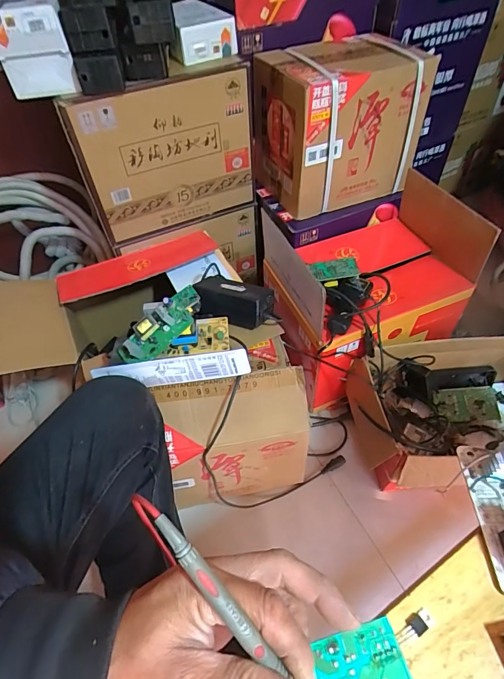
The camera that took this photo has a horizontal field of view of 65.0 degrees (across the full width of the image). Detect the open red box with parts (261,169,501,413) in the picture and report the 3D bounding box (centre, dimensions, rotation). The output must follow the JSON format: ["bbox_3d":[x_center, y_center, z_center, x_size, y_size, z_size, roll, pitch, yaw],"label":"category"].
[{"bbox_3d":[0.261,-0.108,0.935,0.399,0.368,0.302,-22,53,-14],"label":"open red box with parts"}]

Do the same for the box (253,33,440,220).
[{"bbox_3d":[0.201,-0.496,0.927,0.350,0.285,0.217,-20,53,-12],"label":"box"}]

